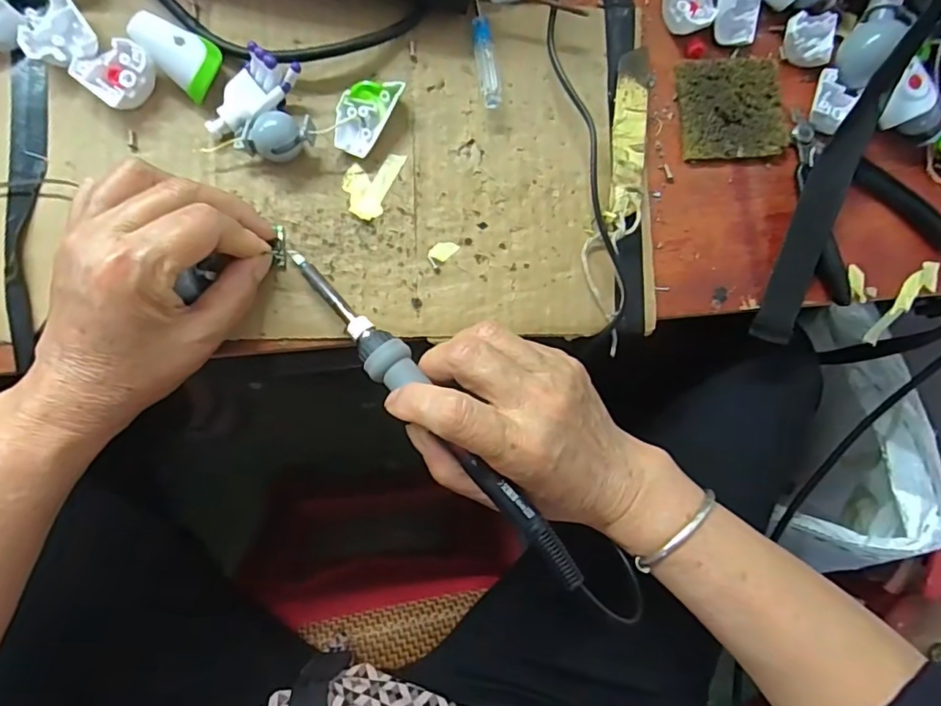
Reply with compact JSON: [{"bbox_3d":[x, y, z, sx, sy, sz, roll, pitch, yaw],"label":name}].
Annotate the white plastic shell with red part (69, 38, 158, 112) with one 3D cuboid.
[{"bbox_3d":[-0.181,-0.144,0.281,0.030,0.015,0.032,1,84,-6],"label":"white plastic shell with red part"}]

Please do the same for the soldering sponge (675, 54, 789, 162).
[{"bbox_3d":[0.154,-0.145,0.321,0.063,0.004,0.061,-4,85,-6],"label":"soldering sponge"}]

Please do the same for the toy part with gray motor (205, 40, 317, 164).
[{"bbox_3d":[-0.105,-0.127,0.285,0.050,0.025,0.049,1,84,-6],"label":"toy part with gray motor"}]

